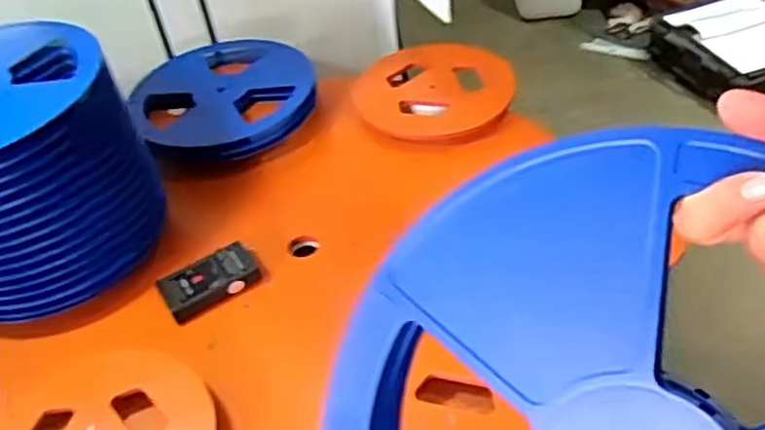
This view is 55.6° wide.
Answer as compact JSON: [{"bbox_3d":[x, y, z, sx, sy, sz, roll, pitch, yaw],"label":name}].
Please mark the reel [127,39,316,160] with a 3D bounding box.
[{"bbox_3d":[-0.279,-0.223,1.265,0.307,0.041,0.329,-4,43,4],"label":"reel"}]

